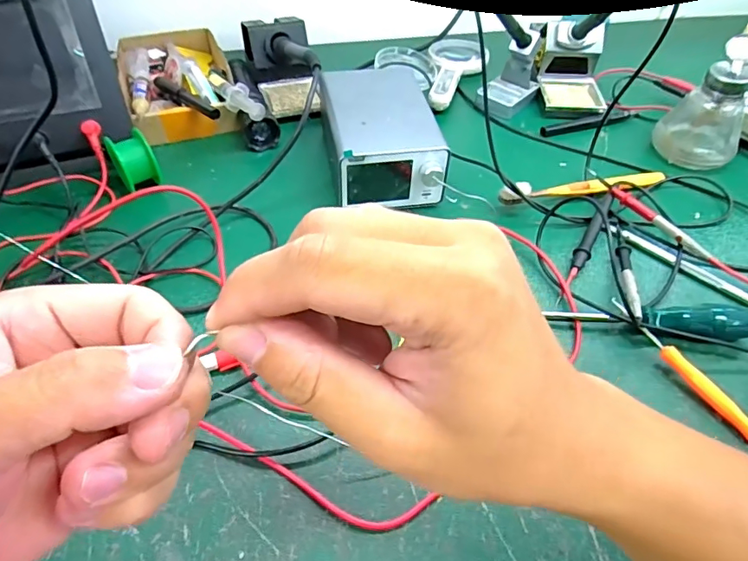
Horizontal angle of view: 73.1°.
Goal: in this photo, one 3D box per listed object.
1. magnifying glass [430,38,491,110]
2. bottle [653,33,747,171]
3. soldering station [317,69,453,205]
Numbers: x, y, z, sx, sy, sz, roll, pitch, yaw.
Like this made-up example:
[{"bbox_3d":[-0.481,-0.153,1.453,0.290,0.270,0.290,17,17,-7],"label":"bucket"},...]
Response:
[{"bbox_3d":[0.100,-0.269,0.635,0.075,0.016,0.173,14,50,9],"label":"magnifying glass"},{"bbox_3d":[0.350,-0.180,0.518,0.066,0.104,0.066,-8,51,-10],"label":"bottle"},{"bbox_3d":[0.004,-0.139,0.491,0.100,0.069,0.154,-8,51,-10],"label":"soldering station"}]

